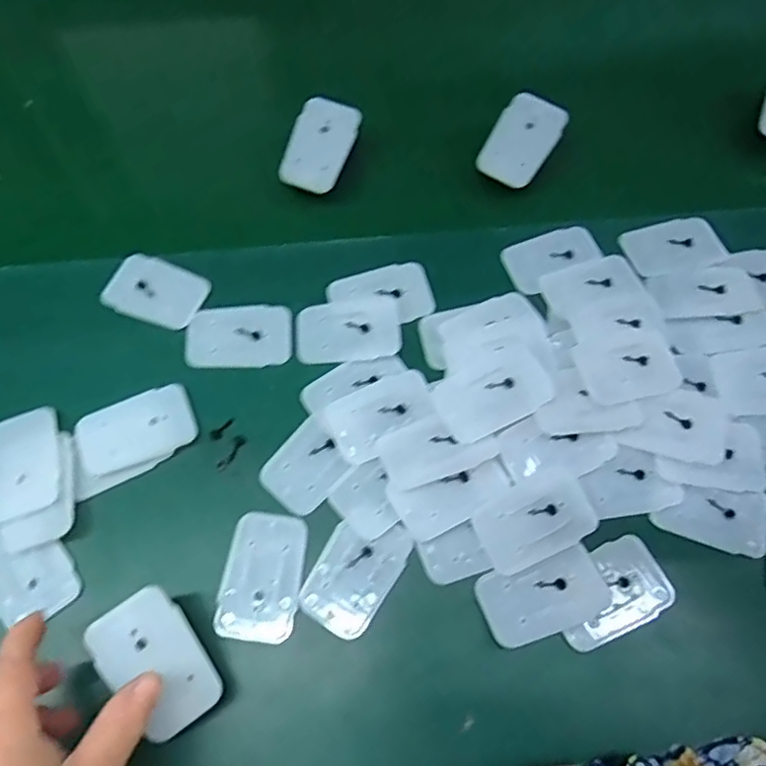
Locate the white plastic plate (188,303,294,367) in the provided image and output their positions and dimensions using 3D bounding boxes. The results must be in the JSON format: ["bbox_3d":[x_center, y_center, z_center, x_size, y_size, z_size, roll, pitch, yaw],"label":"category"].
[{"bbox_3d":[-0.100,-0.033,0.432,0.071,0.004,0.048,-3,66,-2],"label":"white plastic plate"}]

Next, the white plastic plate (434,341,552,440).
[{"bbox_3d":[0.068,0.005,0.392,0.068,0.006,0.047,-28,63,1],"label":"white plastic plate"}]

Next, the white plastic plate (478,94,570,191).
[{"bbox_3d":[0.106,-0.187,0.481,0.051,0.008,0.070,29,91,18],"label":"white plastic plate"}]

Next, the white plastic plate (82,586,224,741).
[{"bbox_3d":[-0.117,0.144,0.320,0.045,0.004,0.069,-31,84,-21],"label":"white plastic plate"}]

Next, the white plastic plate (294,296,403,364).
[{"bbox_3d":[-0.024,-0.036,0.428,0.072,0.004,0.046,-7,67,5],"label":"white plastic plate"}]

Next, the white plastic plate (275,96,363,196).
[{"bbox_3d":[-0.048,-0.182,0.474,0.050,0.006,0.070,20,84,12],"label":"white plastic plate"}]

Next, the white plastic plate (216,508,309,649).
[{"bbox_3d":[-0.071,0.114,0.367,0.045,0.004,0.071,8,67,3],"label":"white plastic plate"}]

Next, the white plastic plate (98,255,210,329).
[{"bbox_3d":[-0.161,-0.065,0.443,0.070,0.006,0.046,24,68,9],"label":"white plastic plate"}]

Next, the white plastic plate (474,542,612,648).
[{"bbox_3d":[0.093,0.122,0.358,0.072,0.005,0.040,-17,68,-8],"label":"white plastic plate"}]

